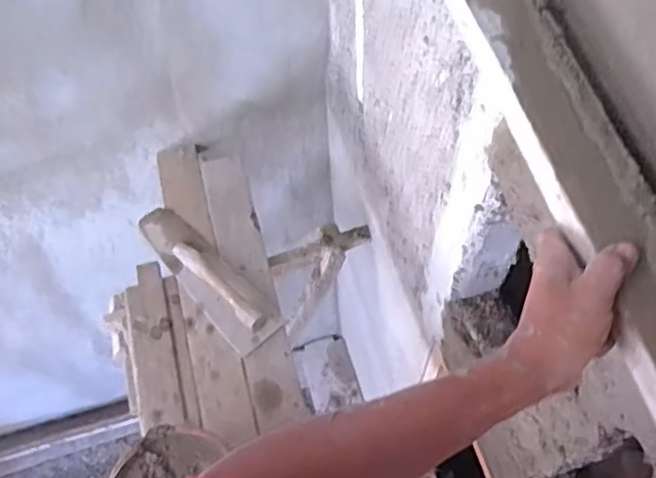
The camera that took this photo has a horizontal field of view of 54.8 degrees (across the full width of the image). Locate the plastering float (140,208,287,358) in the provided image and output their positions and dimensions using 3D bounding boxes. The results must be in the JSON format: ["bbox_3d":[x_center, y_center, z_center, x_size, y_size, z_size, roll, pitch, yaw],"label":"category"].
[{"bbox_3d":[-0.306,0.084,1.603,0.142,0.093,0.494,-38,66,-17],"label":"plastering float"}]

